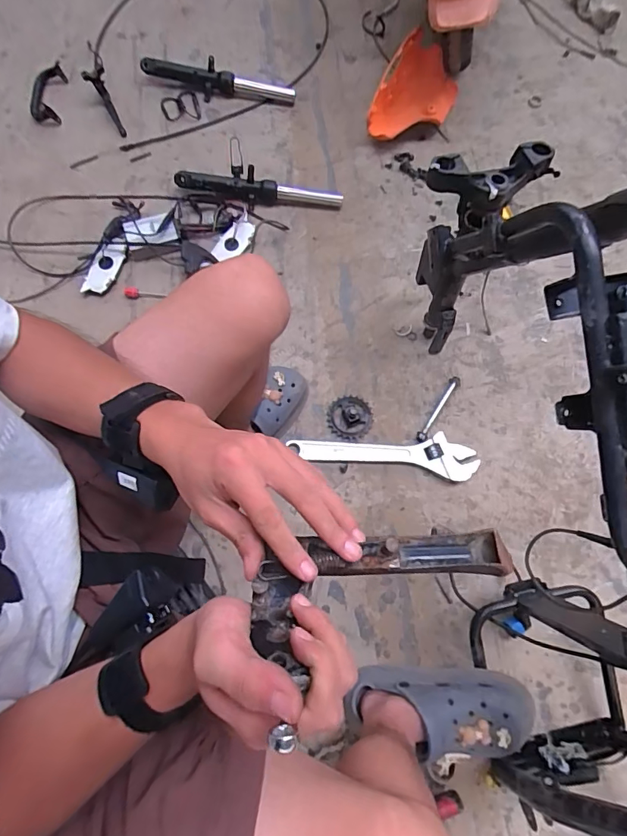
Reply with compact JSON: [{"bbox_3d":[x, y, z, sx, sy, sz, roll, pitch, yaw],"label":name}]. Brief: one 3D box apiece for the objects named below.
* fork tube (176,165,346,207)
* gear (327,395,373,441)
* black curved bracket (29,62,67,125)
[{"bbox_3d":[-0.116,-0.492,0.981,0.357,0.047,0.058,7,74,0],"label":"fork tube"},{"bbox_3d":[0.070,-0.003,0.860,0.084,0.027,0.084,1,74,-2],"label":"gear"},{"bbox_3d":[-0.612,-0.750,1.040,0.080,0.023,0.175,-2,74,-2],"label":"black curved bracket"}]

